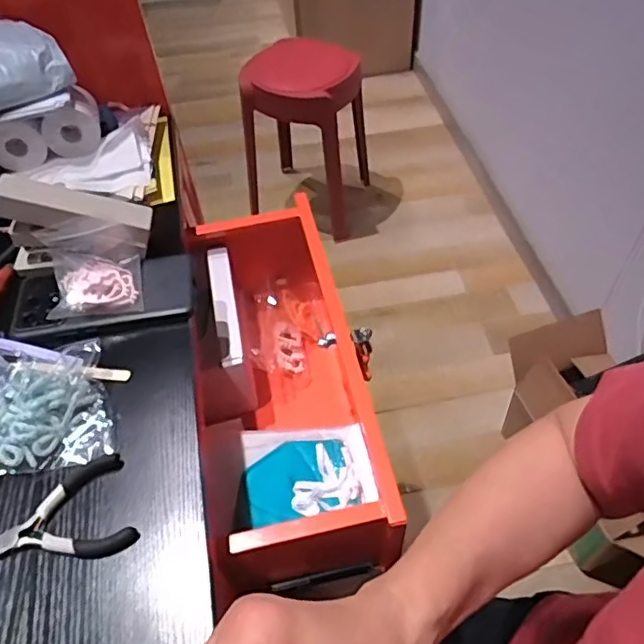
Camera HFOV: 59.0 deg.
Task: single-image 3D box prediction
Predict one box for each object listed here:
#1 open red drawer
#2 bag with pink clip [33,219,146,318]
[{"bbox_3d":[-0.041,0.049,0.610,0.160,0.158,0.409,-9,51,-5],"label":"open red drawer"},{"bbox_3d":[-0.205,-0.044,0.507,0.092,0.052,0.074,-6,51,-2],"label":"bag with pink clip"}]

